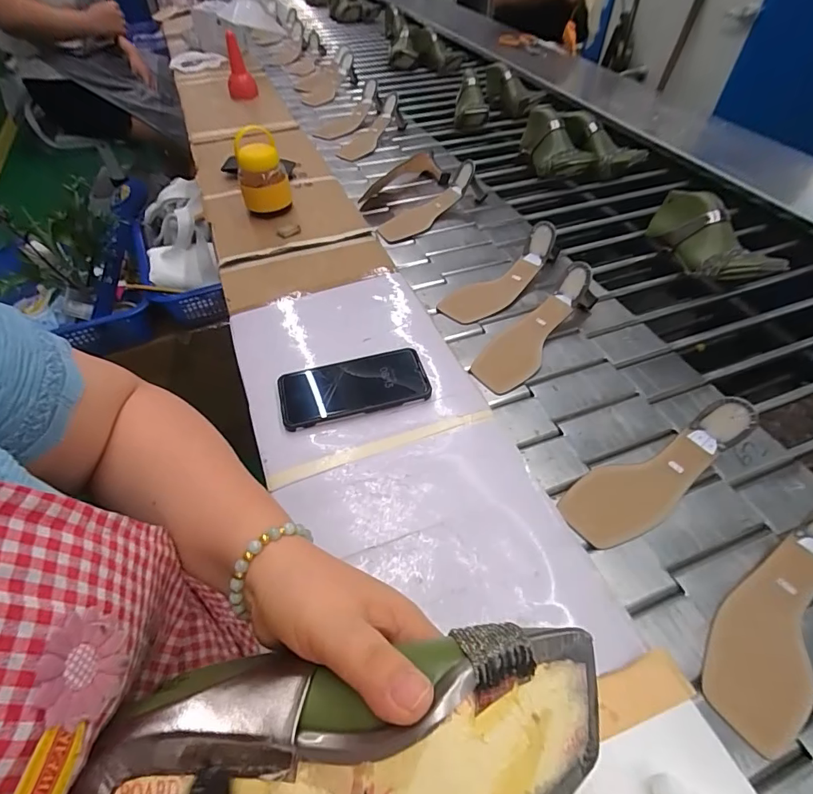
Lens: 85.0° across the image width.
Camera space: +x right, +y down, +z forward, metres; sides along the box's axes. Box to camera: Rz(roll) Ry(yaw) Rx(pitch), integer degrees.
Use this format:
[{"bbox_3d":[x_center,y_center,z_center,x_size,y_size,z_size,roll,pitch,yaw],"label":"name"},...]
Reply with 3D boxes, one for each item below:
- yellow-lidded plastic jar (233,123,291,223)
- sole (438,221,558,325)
[{"bbox_3d":[-0.239,-0.369,0.737,0.080,0.114,0.087,-16,52,-12],"label":"yellow-lidded plastic jar"},{"bbox_3d":[0.144,-0.179,0.674,0.217,0.050,0.073,-40,59,-11],"label":"sole"}]

